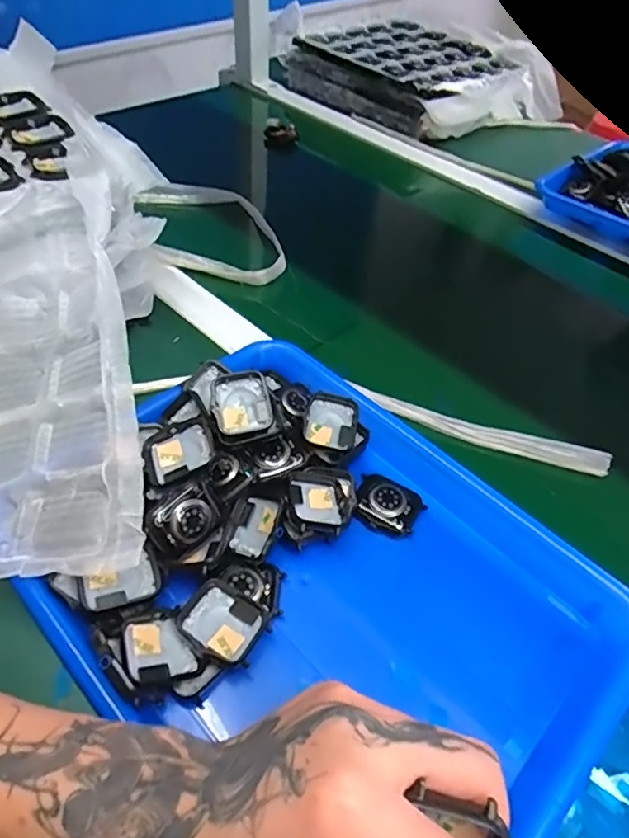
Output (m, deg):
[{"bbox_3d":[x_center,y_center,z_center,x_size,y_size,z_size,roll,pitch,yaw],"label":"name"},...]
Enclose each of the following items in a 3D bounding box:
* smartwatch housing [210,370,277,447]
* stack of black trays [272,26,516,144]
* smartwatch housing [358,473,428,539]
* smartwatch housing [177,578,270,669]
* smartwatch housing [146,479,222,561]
[{"bbox_3d":[-0.048,-0.007,0.367,0.040,0.009,0.047,-16,77,-12],"label":"smartwatch housing"},{"bbox_3d":[0.130,-0.561,0.877,0.241,0.060,0.293,-36,60,-29],"label":"stack of black trays"},{"bbox_3d":[0.049,0.059,0.369,0.043,0.017,0.037,23,52,15],"label":"smartwatch housing"},{"bbox_3d":[-0.050,0.113,0.302,0.043,0.007,0.037,29,48,10],"label":"smartwatch housing"},{"bbox_3d":[-0.075,0.060,0.319,0.040,0.035,0.007,-38,21,-32],"label":"smartwatch housing"}]

